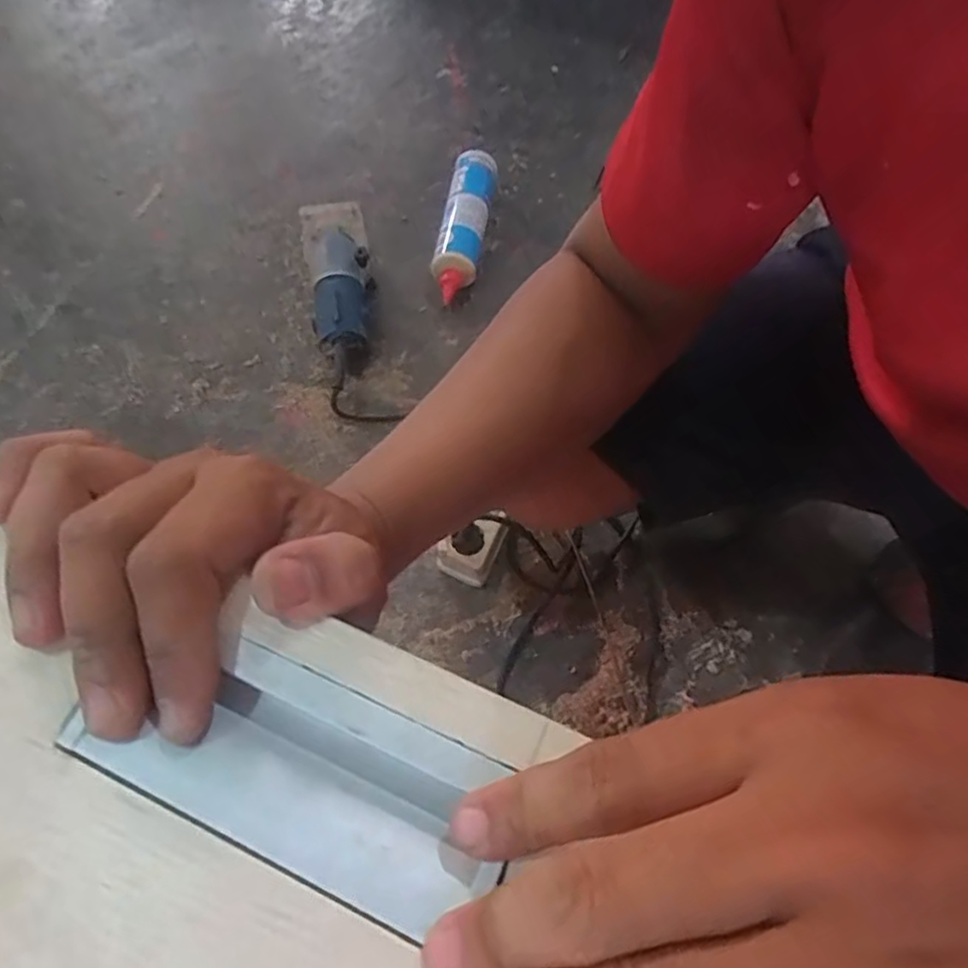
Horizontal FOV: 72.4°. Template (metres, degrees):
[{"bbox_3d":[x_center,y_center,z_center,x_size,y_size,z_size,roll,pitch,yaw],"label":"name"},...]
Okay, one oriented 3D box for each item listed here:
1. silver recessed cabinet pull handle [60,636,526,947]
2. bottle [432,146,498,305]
[{"bbox_3d":[-0.055,0.079,0.190,0.115,0.011,0.047,22,67,10],"label":"silver recessed cabinet pull handle"},{"bbox_3d":[-0.029,-0.372,0.961,0.066,0.073,0.256,10,65,4],"label":"bottle"}]

